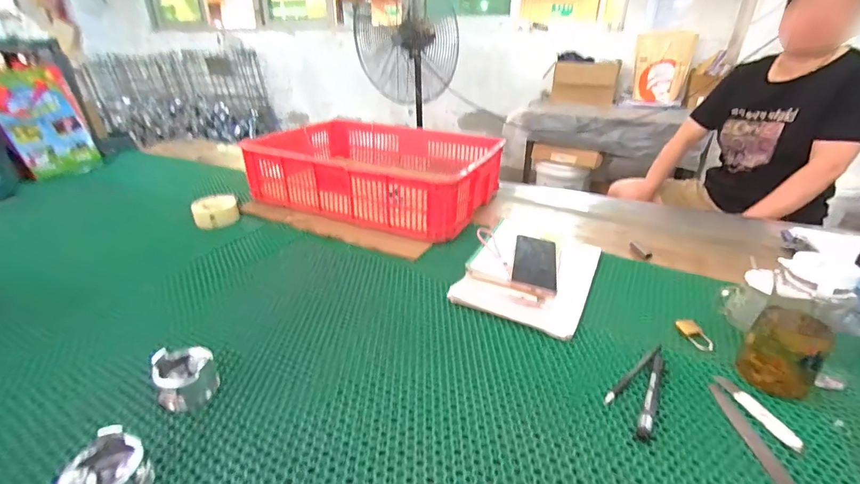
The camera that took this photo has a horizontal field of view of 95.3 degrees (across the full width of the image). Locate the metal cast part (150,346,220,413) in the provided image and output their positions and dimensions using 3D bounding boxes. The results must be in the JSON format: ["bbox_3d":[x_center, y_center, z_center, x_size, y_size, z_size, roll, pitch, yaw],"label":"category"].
[{"bbox_3d":[-0.300,0.167,0.483,0.064,0.057,0.063,-16,31,-31],"label":"metal cast part"}]

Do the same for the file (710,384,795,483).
[{"bbox_3d":[0.367,0.244,0.410,0.020,0.005,0.233,3,27,3],"label":"file"}]

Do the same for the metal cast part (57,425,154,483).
[{"bbox_3d":[-0.303,0.225,0.372,0.056,0.052,0.066,5,27,6],"label":"metal cast part"}]

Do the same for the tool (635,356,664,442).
[{"bbox_3d":[0.283,0.192,0.498,0.015,0.017,0.145,18,31,30],"label":"tool"}]

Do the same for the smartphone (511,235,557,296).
[{"bbox_3d":[0.190,0.033,0.703,0.075,0.009,0.163,15,36,9],"label":"smartphone"}]

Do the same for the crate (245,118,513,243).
[{"bbox_3d":[-0.135,-0.205,1.103,0.603,0.155,0.455,13,29,22],"label":"crate"}]

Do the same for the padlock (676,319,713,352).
[{"bbox_3d":[0.404,0.140,0.601,0.032,0.007,0.062,2,27,1],"label":"padlock"}]

